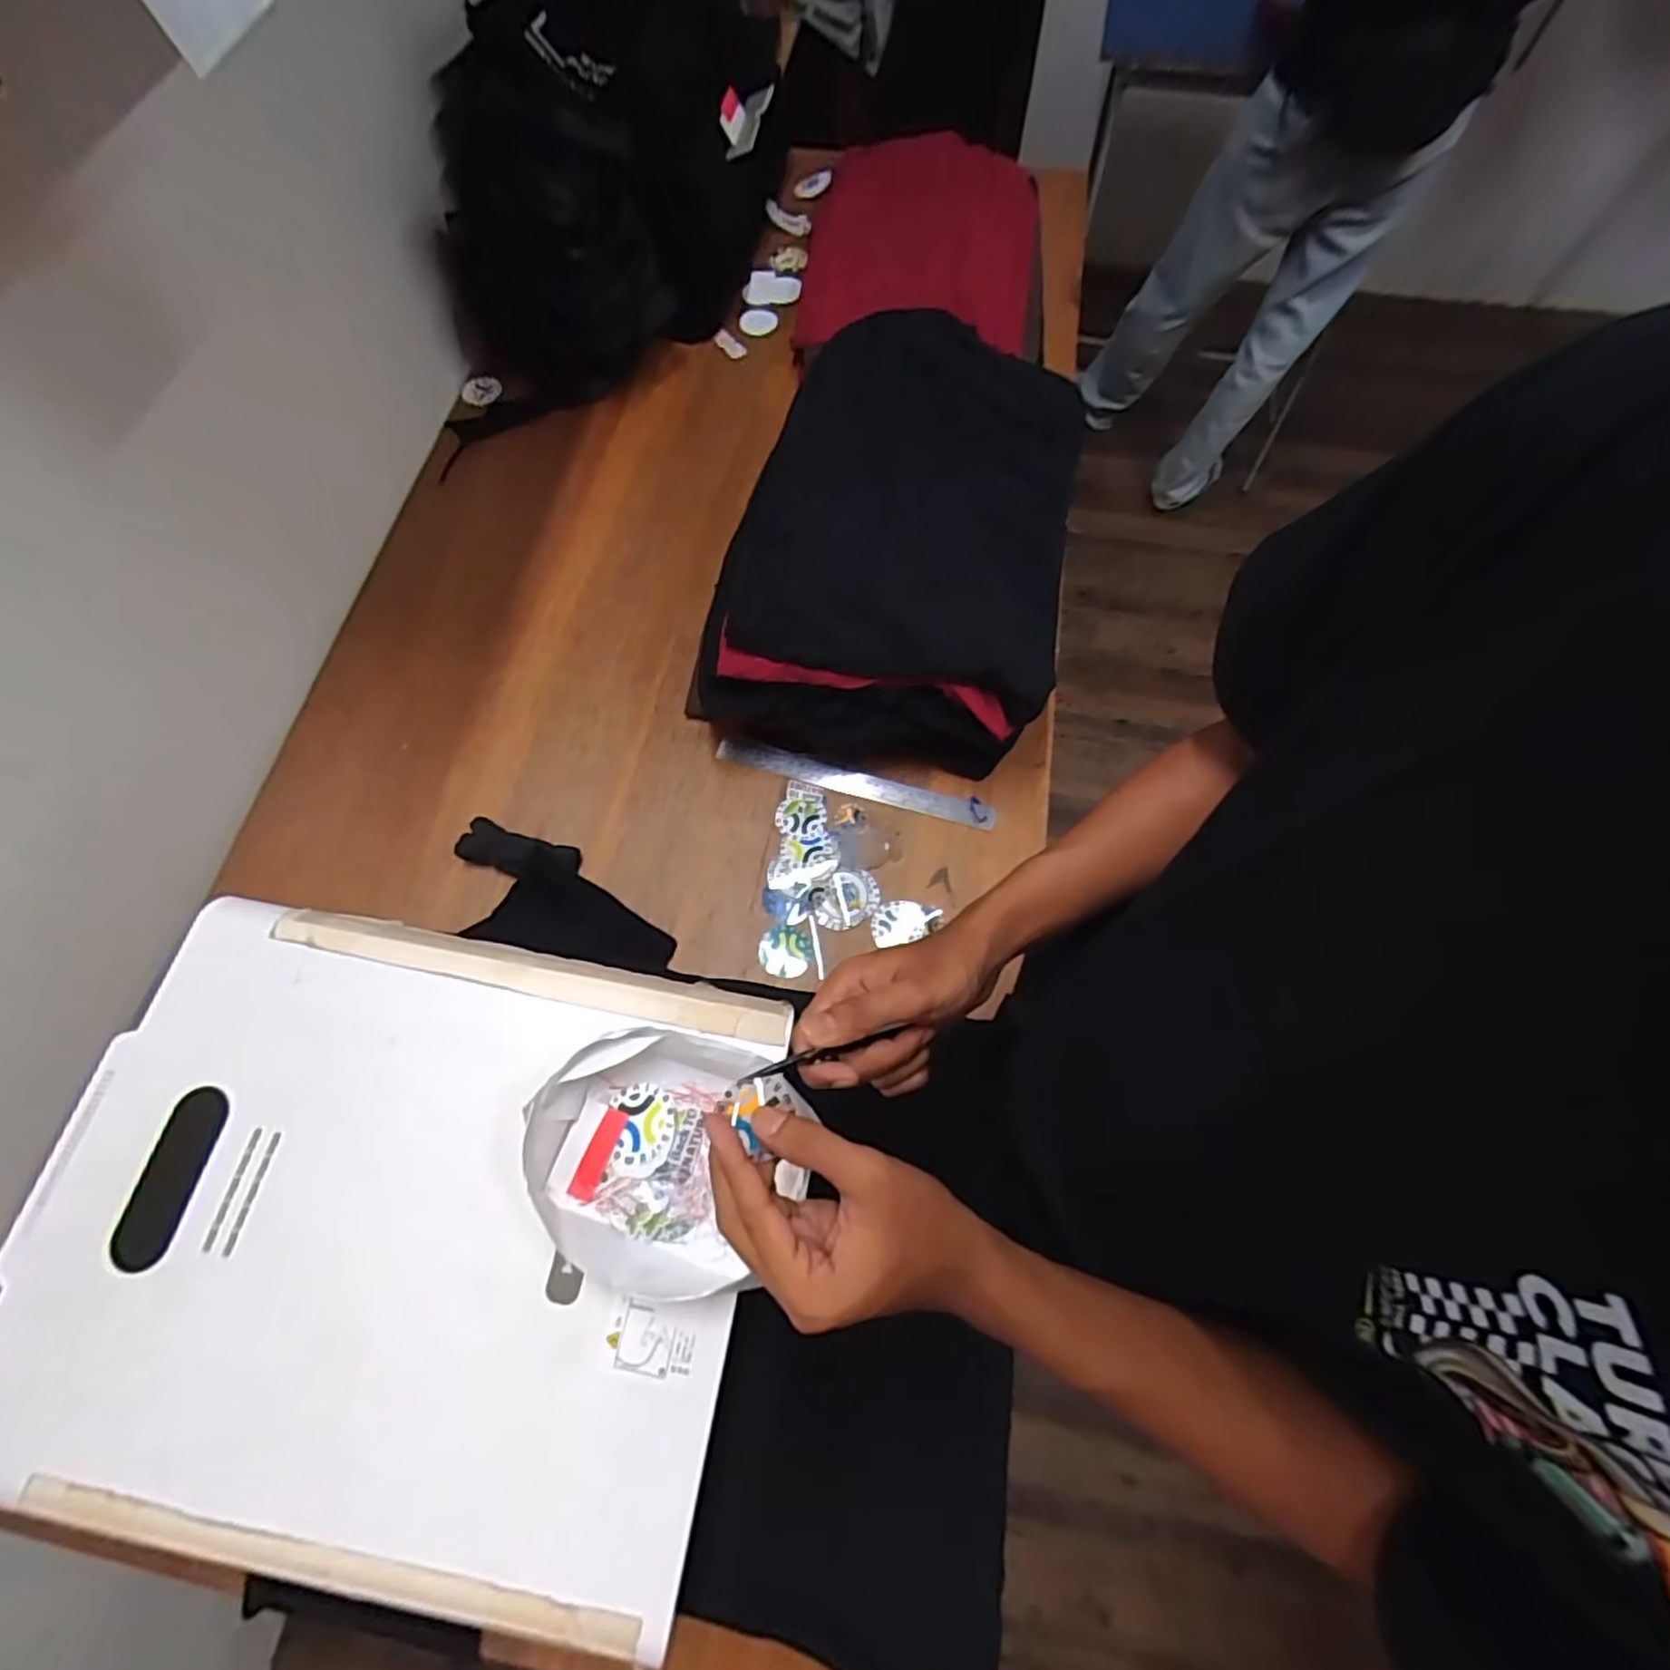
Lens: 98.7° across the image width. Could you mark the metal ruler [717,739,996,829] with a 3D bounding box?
[{"bbox_3d":[0.023,-0.058,0.820,0.319,0.007,0.031,16,75,5],"label":"metal ruler"}]

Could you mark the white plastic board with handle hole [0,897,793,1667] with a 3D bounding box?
[{"bbox_3d":[-0.319,0.272,0.520,0.500,0.015,0.399,11,68,3],"label":"white plastic board with handle hole"}]

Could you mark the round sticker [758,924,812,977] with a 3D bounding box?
[{"bbox_3d":[-0.052,0.121,0.756,0.053,0.008,0.055,0,67,0],"label":"round sticker"}]

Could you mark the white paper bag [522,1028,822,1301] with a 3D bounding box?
[{"bbox_3d":[-0.128,0.224,0.509,0.170,0.047,0.163,18,69,5],"label":"white paper bag"}]

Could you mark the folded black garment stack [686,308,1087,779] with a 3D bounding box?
[{"bbox_3d":[0.080,-0.353,0.856,0.370,0.159,0.574,14,68,6],"label":"folded black garment stack"}]

